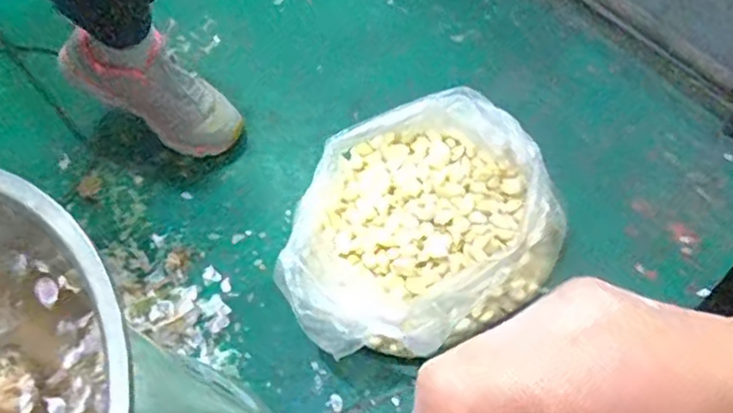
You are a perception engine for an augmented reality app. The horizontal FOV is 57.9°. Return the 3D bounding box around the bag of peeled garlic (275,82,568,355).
[{"bbox_3d":[0.046,0.020,0.701,0.298,0.114,0.254,-35,61,-14],"label":"bag of peeled garlic"}]

